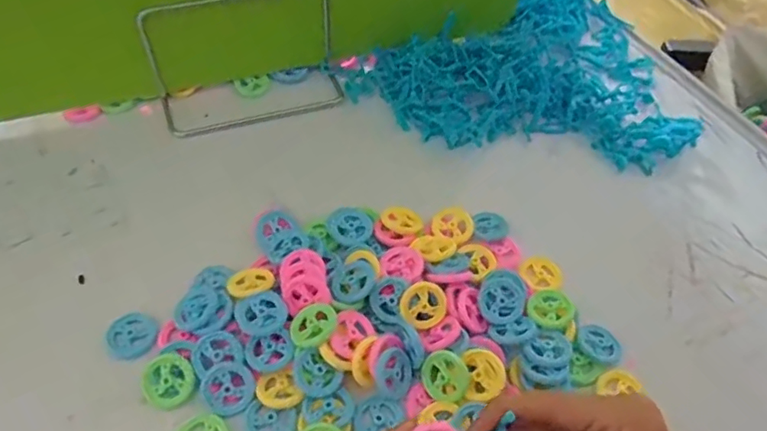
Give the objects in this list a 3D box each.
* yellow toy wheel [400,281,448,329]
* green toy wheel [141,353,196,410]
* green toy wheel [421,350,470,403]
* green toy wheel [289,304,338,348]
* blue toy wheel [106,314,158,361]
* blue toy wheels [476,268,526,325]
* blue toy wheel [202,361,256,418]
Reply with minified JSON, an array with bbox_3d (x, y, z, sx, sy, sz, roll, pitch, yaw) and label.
[{"bbox_3d":[0.025,0.056,0.353,0.029,0.004,0.028,0,78,-2],"label":"yellow toy wheel"},{"bbox_3d":[-0.123,0.095,0.327,0.029,0.004,0.030,0,71,-1],"label":"green toy wheel"},{"bbox_3d":[0.036,0.094,0.330,0.026,0.004,0.028,-1,86,12],"label":"green toy wheel"},{"bbox_3d":[-0.042,0.065,0.340,0.029,0.006,0.025,-26,58,-23],"label":"green toy wheel"},{"bbox_3d":[-0.153,0.073,0.348,0.029,0.004,0.028,2,52,-3],"label":"blue toy wheel"},{"bbox_3d":[0.076,0.054,0.370,0.029,0.014,0.035,23,53,13],"label":"blue toy wheels"},{"bbox_3d":[-0.089,0.099,0.327,0.029,0.007,0.029,2,52,-3],"label":"blue toy wheel"}]

